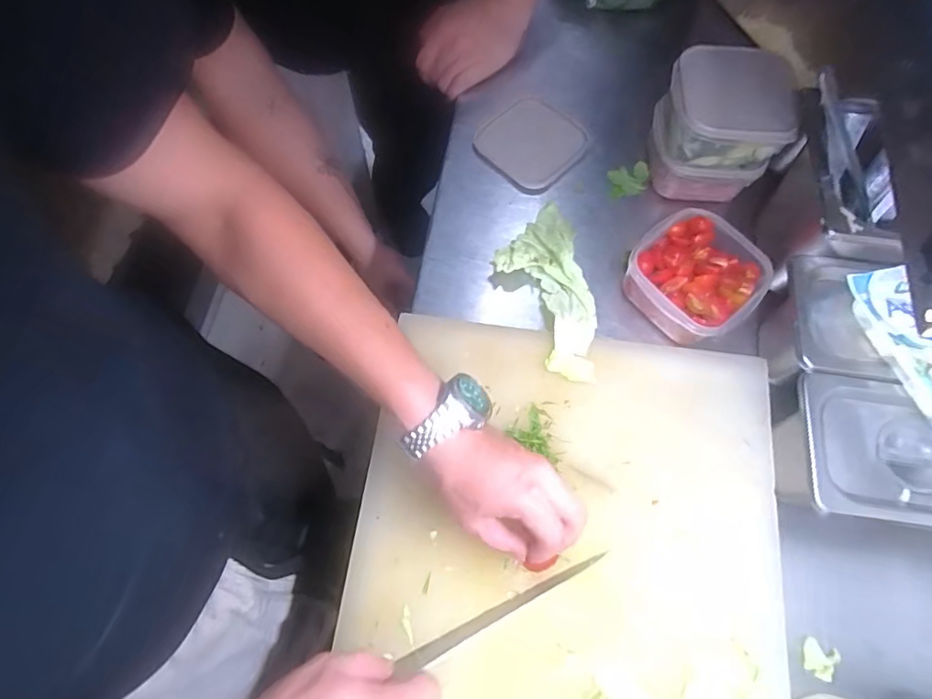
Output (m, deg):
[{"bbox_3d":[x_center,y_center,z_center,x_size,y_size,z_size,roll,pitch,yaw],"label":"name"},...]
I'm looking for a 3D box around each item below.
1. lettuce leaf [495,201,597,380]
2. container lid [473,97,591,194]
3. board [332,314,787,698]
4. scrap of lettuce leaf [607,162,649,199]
[{"bbox_3d":[0.081,-0.059,0.530,0.082,0.028,0.201,-9,70,-6],"label":"lettuce leaf"},{"bbox_3d":[0.077,-0.247,0.624,0.117,0.011,0.121,-41,76,-16],"label":"container lid"},{"bbox_3d":[0.072,0.234,0.400,0.341,0.028,0.526,8,69,1],"label":"board"},{"bbox_3d":[0.187,-0.193,0.599,0.045,0.014,0.034,-7,70,-5],"label":"scrap of lettuce leaf"}]

